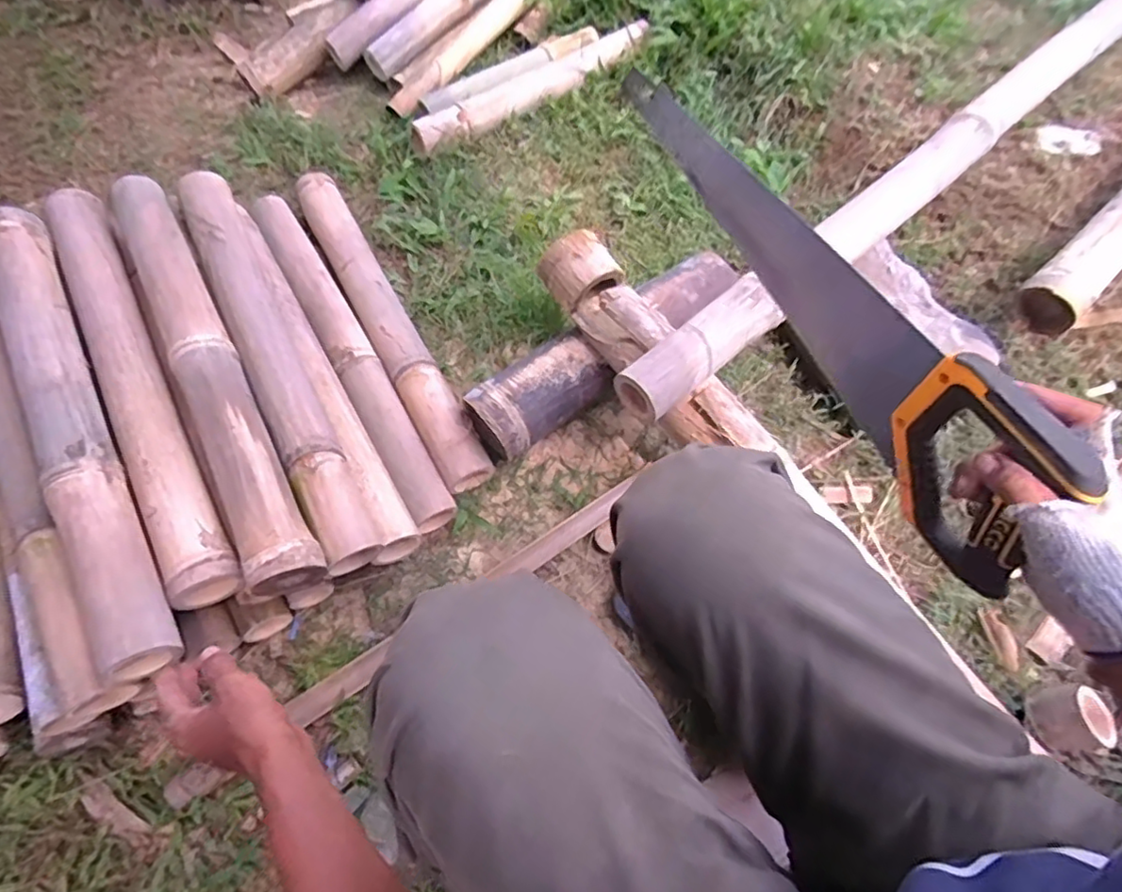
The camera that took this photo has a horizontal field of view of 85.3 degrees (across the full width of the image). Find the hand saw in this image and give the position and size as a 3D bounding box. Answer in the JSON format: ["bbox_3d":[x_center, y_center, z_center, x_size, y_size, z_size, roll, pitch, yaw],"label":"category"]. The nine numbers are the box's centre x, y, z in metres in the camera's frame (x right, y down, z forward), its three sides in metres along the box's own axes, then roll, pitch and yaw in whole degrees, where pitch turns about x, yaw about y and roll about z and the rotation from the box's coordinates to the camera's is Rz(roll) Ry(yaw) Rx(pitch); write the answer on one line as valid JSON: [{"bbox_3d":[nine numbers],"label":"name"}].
[{"bbox_3d":[0.207,-0.135,0.506,0.028,0.132,0.520,-23,67,-15],"label":"hand saw"}]

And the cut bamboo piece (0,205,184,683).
[{"bbox_3d":[-0.526,-0.037,0.642,0.072,0.051,0.589,-27,69,-17],"label":"cut bamboo piece"}]

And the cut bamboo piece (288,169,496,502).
[{"bbox_3d":[-0.261,-0.192,0.901,0.071,0.066,0.604,-26,64,-14],"label":"cut bamboo piece"}]

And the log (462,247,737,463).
[{"bbox_3d":[0.072,-0.130,0.848,0.431,0.091,0.098,-34,67,-18],"label":"log"}]

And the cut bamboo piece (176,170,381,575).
[{"bbox_3d":[-0.361,-0.125,0.752,0.071,0.072,0.600,-26,64,-14],"label":"cut bamboo piece"}]

